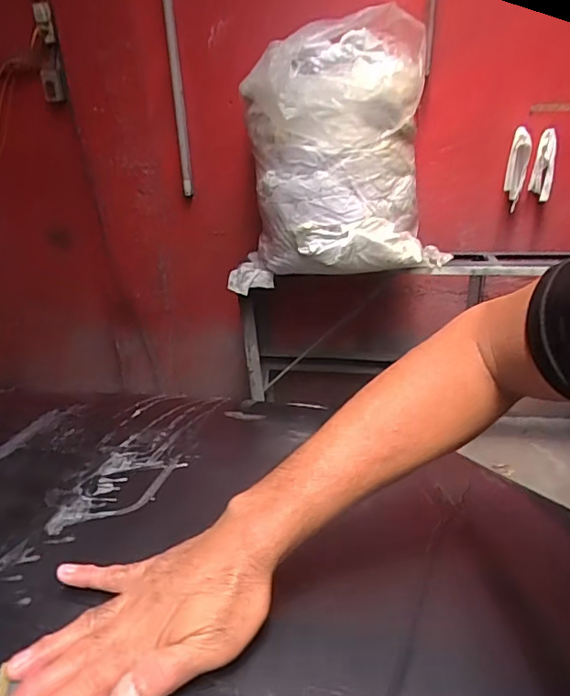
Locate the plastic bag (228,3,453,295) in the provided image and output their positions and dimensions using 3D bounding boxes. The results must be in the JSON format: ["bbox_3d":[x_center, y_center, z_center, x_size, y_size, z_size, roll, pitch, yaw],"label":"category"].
[{"bbox_3d":[0.134,-0.508,1.482,0.572,0.688,0.223,5,28,11],"label":"plastic bag"}]

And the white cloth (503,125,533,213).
[{"bbox_3d":[0.739,-0.562,1.696,0.062,0.266,0.049,11,50,21],"label":"white cloth"}]

